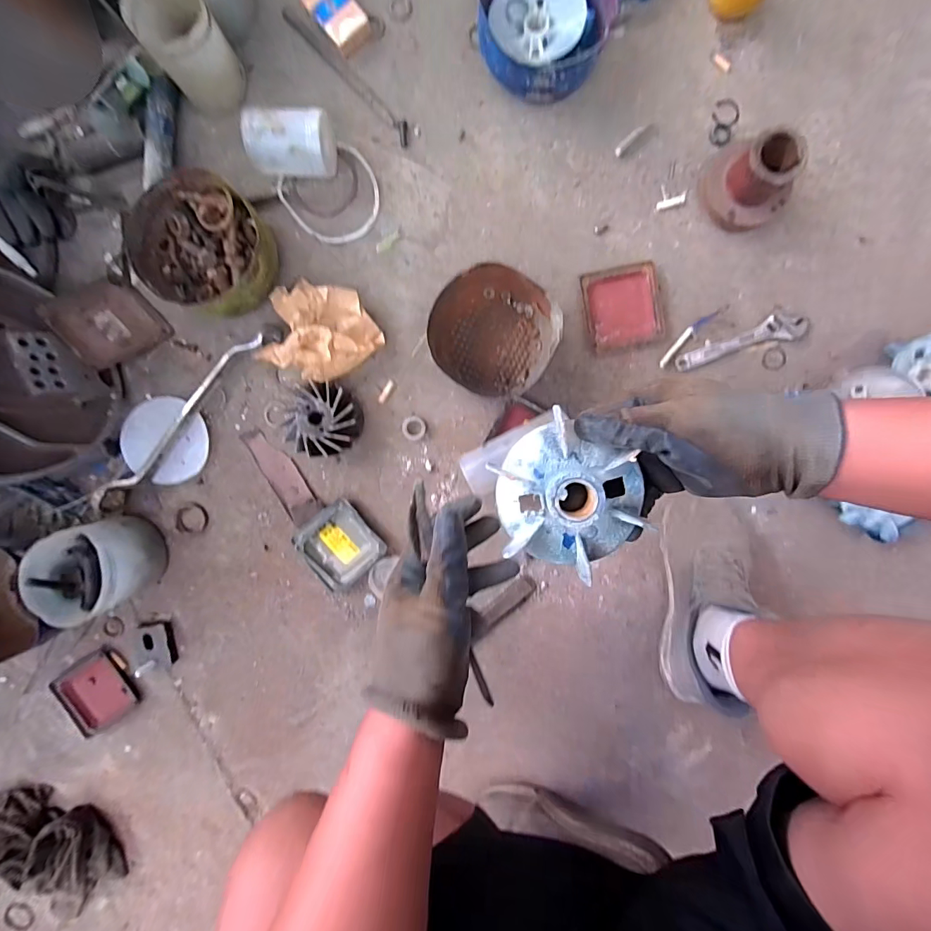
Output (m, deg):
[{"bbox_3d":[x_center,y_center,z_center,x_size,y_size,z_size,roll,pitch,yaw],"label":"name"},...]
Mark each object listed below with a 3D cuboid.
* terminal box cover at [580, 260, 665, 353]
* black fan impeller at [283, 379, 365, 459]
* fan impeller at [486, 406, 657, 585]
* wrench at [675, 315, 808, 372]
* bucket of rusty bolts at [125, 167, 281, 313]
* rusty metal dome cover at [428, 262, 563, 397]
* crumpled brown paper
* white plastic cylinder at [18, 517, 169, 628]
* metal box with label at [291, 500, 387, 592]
[{"bbox_3d":[0.237,-0.236,0.654,0.112,0.010,0.114,-12,93,0],"label":"terminal box cover"},{"bbox_3d":[-0.212,-0.069,0.651,0.108,0.060,0.109,-9,93,2],"label":"black fan impeller"},{"bbox_3d":[0.072,0.026,0.318,0.102,0.031,0.106,-39,93,1],"label":"fan impeller"},{"bbox_3d":[0.411,-0.183,0.651,0.191,0.014,0.040,-19,93,0],"label":"wrench"},{"bbox_3d":[-0.373,-0.313,0.638,0.194,0.080,0.177,0,94,2],"label":"bucket of rusty bolts"},{"bbox_3d":[0.039,-0.182,0.628,0.160,0.079,0.159,26,94,0],"label":"rusty metal dome cover"},{"bbox_3d":[-0.205,-0.193,0.638,0.158,0.065,0.133,6,94,1],"label":"crumpled brown paper"},{"bbox_3d":[-0.528,0.145,0.636,0.137,0.108,0.121,-28,92,3],"label":"white plastic cylinder"},{"bbox_3d":[-0.201,0.127,0.692,0.115,0.019,0.117,-41,91,4],"label":"metal box with label"}]

